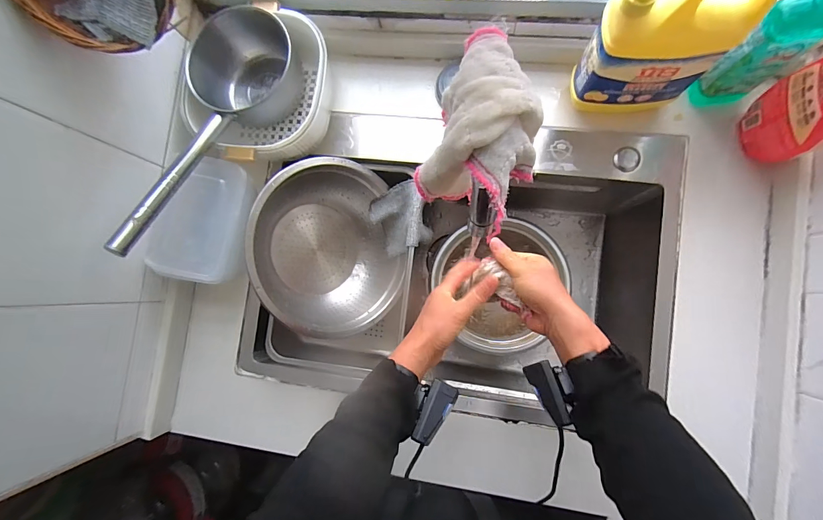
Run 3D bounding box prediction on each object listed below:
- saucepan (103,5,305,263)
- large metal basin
[{"bbox_3d":[-0.283,-0.172,0.521,0.163,0.129,0.382,11,69,7],"label":"saucepan"},{"bbox_3d":[-0.145,-0.016,0.615,0.247,0.106,0.272,-13,94,-34],"label":"large metal basin"}]

